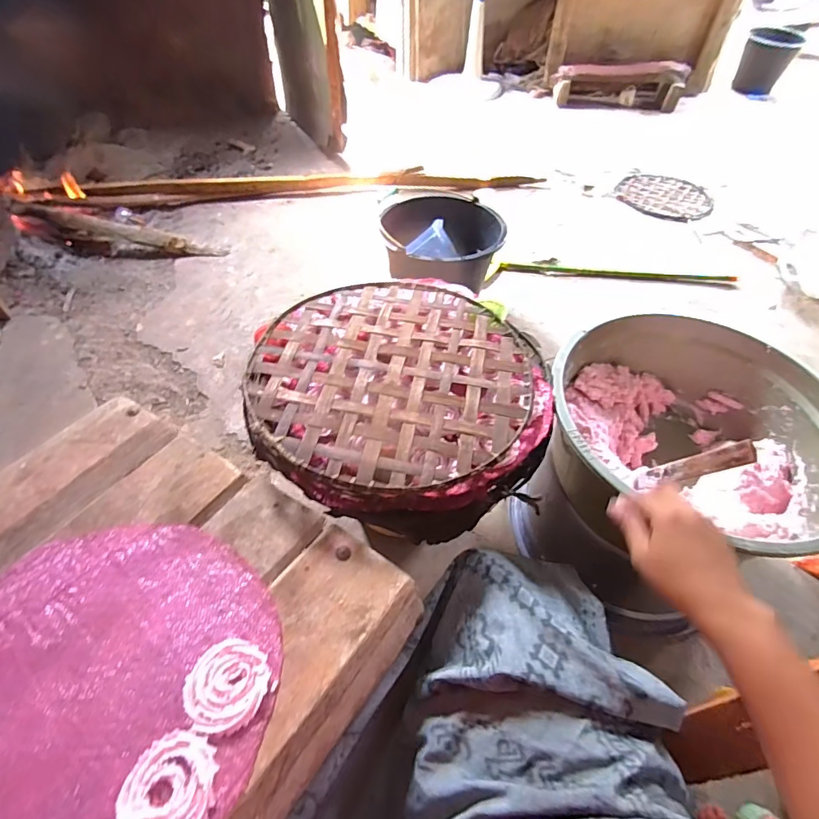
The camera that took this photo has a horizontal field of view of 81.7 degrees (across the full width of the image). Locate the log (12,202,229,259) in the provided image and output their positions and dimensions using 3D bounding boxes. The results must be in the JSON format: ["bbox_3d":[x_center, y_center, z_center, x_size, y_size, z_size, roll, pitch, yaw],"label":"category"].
[{"bbox_3d":[-0.938,-0.587,1.540,0.681,0.118,0.112,4,49,3],"label":"log"}]

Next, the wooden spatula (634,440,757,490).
[{"bbox_3d":[0.315,0.067,0.536,0.014,0.174,0.023,-22,77,-18],"label":"wooden spatula"}]

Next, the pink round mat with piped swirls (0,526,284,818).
[{"bbox_3d":[-0.301,0.265,0.428,0.334,0.019,0.343,30,55,24],"label":"pink round mat with piped swirls"}]

